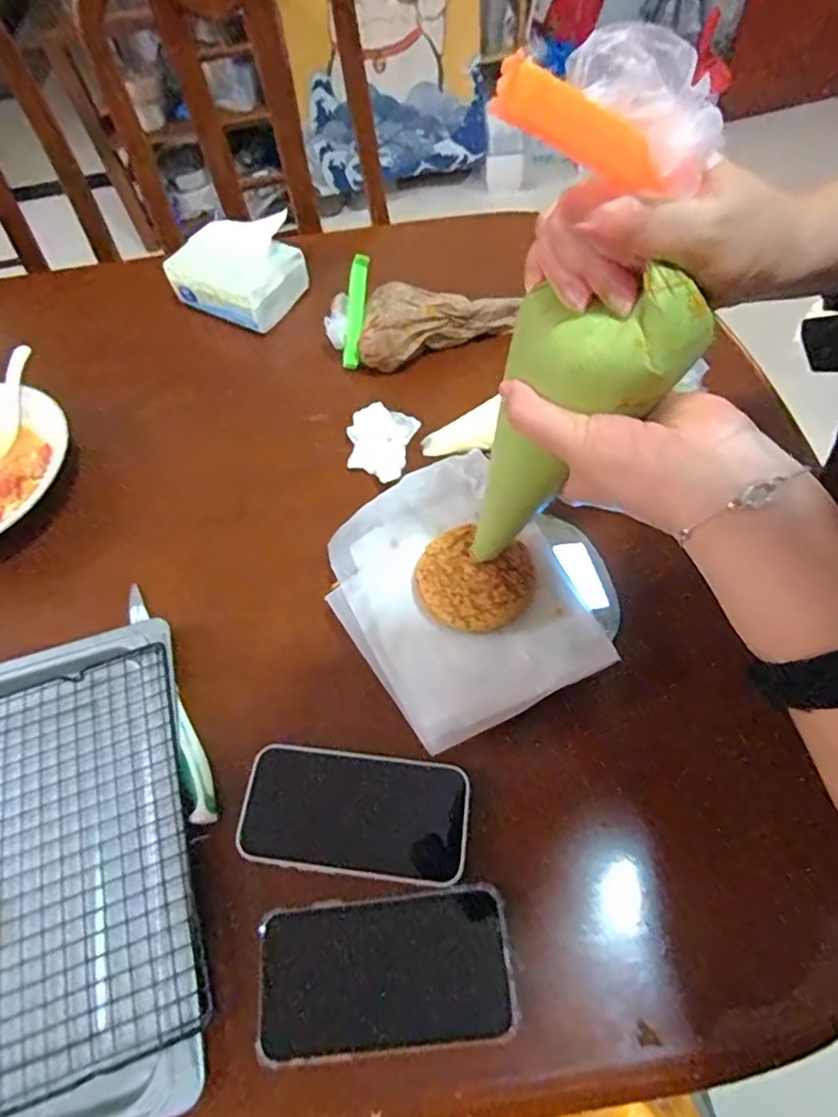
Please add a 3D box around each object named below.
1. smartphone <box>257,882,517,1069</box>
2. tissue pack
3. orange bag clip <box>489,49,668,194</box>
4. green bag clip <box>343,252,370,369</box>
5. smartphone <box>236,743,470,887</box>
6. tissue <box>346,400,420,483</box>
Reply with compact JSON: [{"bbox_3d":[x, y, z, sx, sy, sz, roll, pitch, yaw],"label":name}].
[{"bbox_3d":[-0.021,0.247,0.343,0.148,0.007,0.076,-7,61,0],"label":"smartphone"},{"bbox_3d":[-0.200,-0.326,0.645,0.122,0.060,0.108,31,67,19],"label":"tissue pack"},{"bbox_3d":[0.057,-0.143,0.192,0.072,0.014,0.005,6,55,-31],"label":"orange bag clip"},{"bbox_3d":[-0.063,-0.251,0.582,0.017,0.008,0.109,9,99,9],"label":"green bag clip"},{"bbox_3d":[-0.043,0.171,0.388,0.148,0.009,0.075,4,61,6],"label":"smartphone"},{"bbox_3d":[-0.037,-0.110,0.544,0.062,0.022,0.072,16,63,13],"label":"tissue"}]

